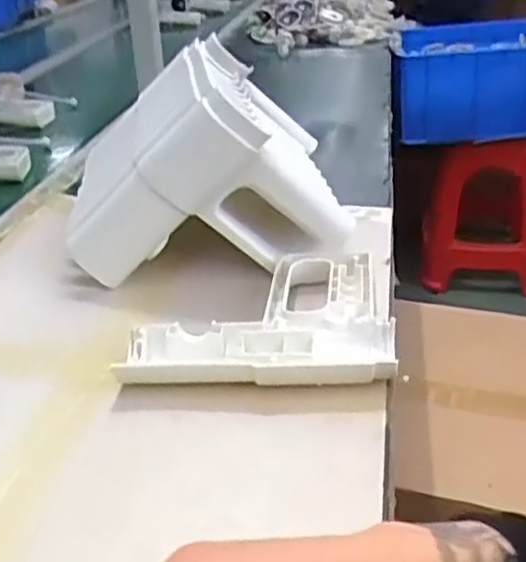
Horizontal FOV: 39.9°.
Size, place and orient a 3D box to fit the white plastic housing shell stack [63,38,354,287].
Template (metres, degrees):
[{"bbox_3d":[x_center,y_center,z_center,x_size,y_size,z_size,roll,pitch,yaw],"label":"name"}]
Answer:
[{"bbox_3d":[-0.050,-0.132,0.758,0.277,0.182,0.283,-7,28,-7],"label":"white plastic housing shell stack"}]

